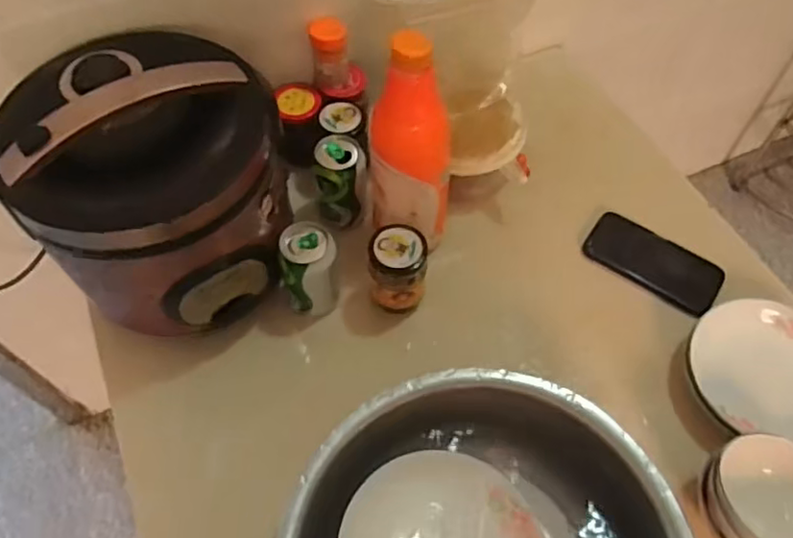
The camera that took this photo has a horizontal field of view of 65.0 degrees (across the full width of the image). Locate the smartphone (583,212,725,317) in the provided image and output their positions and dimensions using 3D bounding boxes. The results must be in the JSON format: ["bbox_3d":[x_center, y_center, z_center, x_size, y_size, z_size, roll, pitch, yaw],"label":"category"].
[{"bbox_3d":[0.316,-0.010,0.765,0.161,0.018,0.085,35,67,16],"label":"smartphone"}]

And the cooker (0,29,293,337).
[{"bbox_3d":[-0.246,-0.077,0.646,0.250,0.217,0.241,0,58,0],"label":"cooker"}]

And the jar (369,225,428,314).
[{"bbox_3d":[0.001,0.001,0.703,0.062,0.085,0.070,-4,59,-3],"label":"jar"}]

